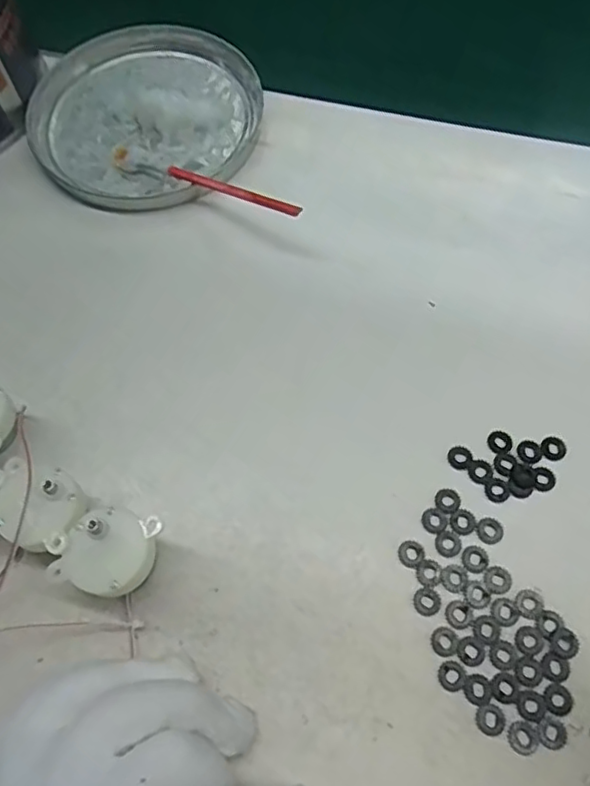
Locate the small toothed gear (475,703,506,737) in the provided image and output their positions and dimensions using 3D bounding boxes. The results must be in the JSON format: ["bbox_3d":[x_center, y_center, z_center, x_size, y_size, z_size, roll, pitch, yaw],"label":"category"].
[{"bbox_3d":[0.071,0.118,0.222,0.011,0.004,0.010,-1,66,2],"label":"small toothed gear"}]

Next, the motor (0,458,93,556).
[{"bbox_3d":[-0.099,0.047,0.245,0.035,0.028,0.031,19,68,10],"label":"motor"}]

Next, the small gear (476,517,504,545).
[{"bbox_3d":[0.080,0.056,0.251,0.011,0.004,0.011,-1,66,2],"label":"small gear"}]

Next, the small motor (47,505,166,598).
[{"bbox_3d":[-0.070,0.062,0.239,0.032,0.025,0.032,16,68,9],"label":"small motor"}]

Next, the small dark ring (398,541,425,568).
[{"bbox_3d":[0.047,0.065,0.248,0.010,0.004,0.011,-1,66,2],"label":"small dark ring"}]

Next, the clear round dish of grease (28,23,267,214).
[{"bbox_3d":[-0.084,-0.161,0.350,0.127,0.009,0.128,-1,66,2],"label":"clear round dish of grease"}]

